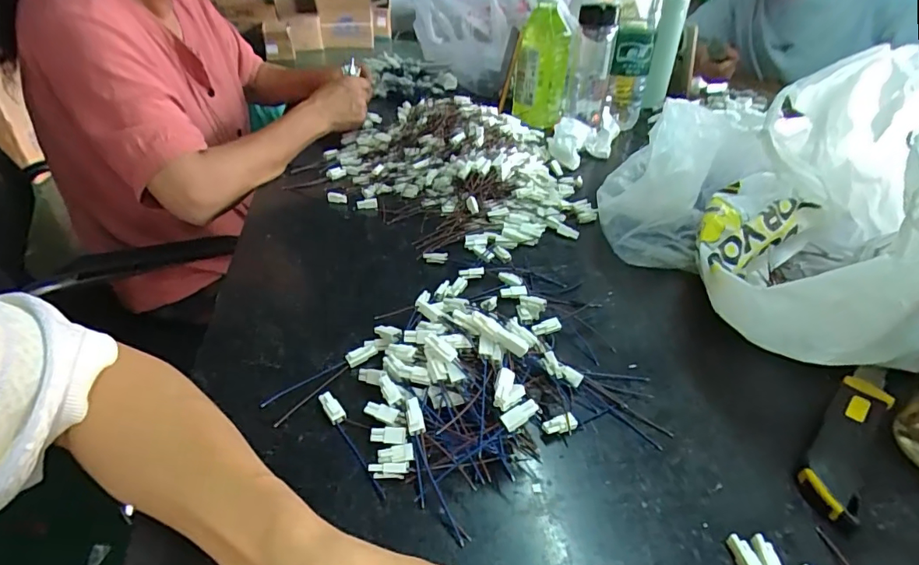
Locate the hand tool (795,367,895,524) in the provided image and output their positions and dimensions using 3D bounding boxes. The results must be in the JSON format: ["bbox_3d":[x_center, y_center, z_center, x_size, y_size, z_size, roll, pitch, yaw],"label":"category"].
[{"bbox_3d":[0.276,0.101,0.344,0.032,0.023,0.159,29,43,33],"label":"hand tool"}]

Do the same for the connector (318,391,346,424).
[{"bbox_3d":[-0.093,0.091,0.353,0.011,0.012,0.026,-23,42,-31],"label":"connector"}]

